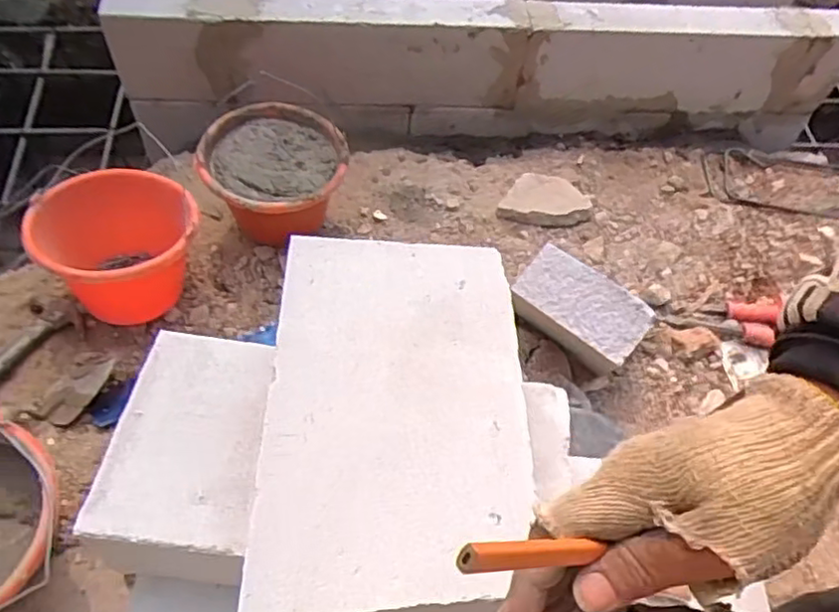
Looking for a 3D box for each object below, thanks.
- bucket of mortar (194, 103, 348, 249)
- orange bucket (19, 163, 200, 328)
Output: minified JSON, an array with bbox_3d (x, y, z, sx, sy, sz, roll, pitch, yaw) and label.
[{"bbox_3d":[-0.250,-0.212,1.168,0.237,0.160,0.235,2,58,-3],"label":"bucket of mortar"},{"bbox_3d":[-0.463,-0.083,1.061,0.229,0.176,0.203,-25,63,-18],"label":"orange bucket"}]

